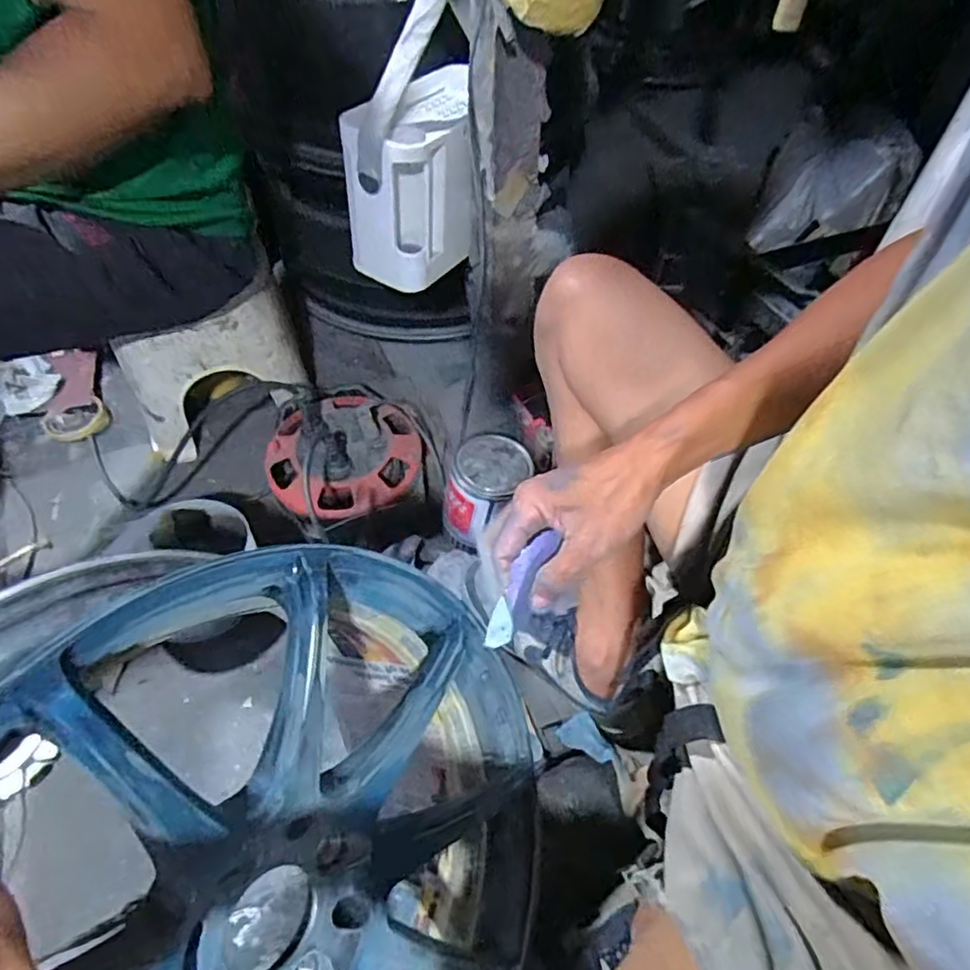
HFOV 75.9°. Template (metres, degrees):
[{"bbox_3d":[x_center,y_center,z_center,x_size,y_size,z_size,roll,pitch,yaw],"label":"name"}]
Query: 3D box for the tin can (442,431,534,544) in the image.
[{"bbox_3d":[0.004,0.005,0.794,0.095,0.093,0.114,33,59,20],"label":"tin can"}]

